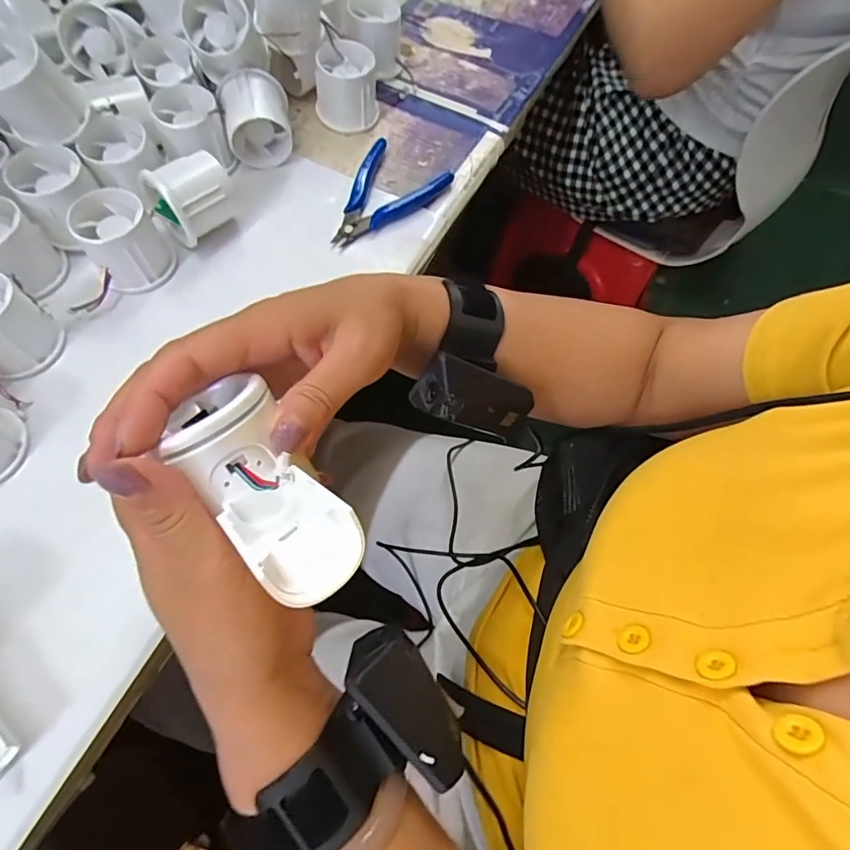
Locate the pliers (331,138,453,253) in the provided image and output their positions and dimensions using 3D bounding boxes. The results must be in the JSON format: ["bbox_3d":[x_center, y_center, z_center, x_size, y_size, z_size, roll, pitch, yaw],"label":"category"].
[{"bbox_3d":[-0.044,-0.194,0.427,0.077,0.012,0.120,35,68,12],"label":"pliers"}]

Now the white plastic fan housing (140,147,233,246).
[{"bbox_3d":[-0.179,-0.175,0.388,0.050,0.060,0.054,40,69,14],"label":"white plastic fan housing"}]

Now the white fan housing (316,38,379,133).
[{"bbox_3d":[-0.072,-0.310,0.458,0.057,0.052,0.054,-1,65,-4],"label":"white fan housing"}]

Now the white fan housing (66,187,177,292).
[{"bbox_3d":[-0.223,-0.137,0.374,0.052,0.054,0.052,1,65,-3],"label":"white fan housing"}]

